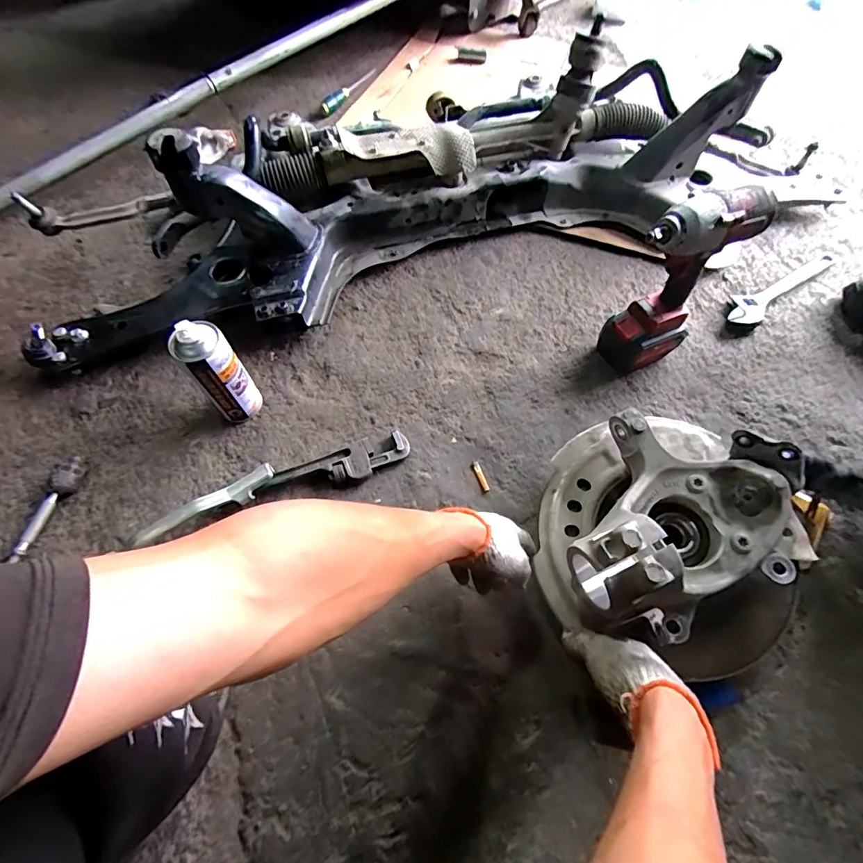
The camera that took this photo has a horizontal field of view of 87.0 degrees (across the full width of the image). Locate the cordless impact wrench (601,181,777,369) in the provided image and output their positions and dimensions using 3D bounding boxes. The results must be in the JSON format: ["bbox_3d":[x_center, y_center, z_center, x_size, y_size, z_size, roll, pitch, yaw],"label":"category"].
[{"bbox_3d":[0.330,-0.200,0.637,0.162,0.273,0.075,-17,60,-8],"label":"cordless impact wrench"}]

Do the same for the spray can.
[{"bbox_3d":[-0.288,-0.074,0.629,0.061,0.184,0.057,0,62,0],"label":"spray can"}]

